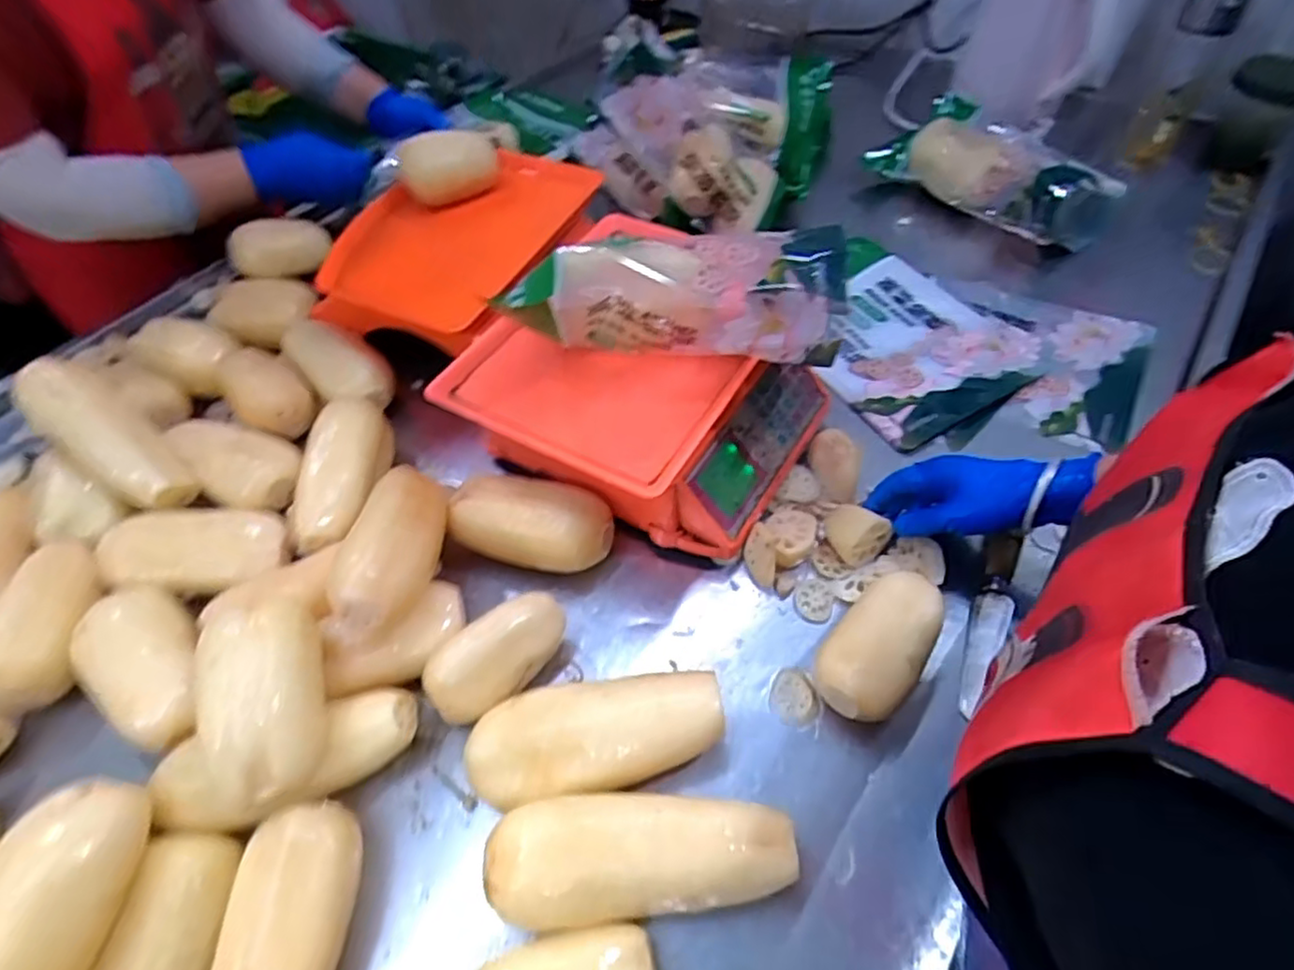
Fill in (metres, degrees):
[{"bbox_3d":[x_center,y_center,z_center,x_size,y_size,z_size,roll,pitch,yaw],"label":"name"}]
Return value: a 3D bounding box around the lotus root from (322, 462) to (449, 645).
[{"bbox_3d":[-0.198,0.046,0.532,0.067,0.063,0.162,11,55,12],"label":"lotus root"}]

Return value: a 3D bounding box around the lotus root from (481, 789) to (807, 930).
[{"bbox_3d":[-0.002,0.242,0.437,0.197,0.058,0.072,-4,53,1],"label":"lotus root"}]

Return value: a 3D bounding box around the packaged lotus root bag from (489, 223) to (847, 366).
[{"bbox_3d":[0.021,-0.152,0.540,0.260,0.091,0.111,3,54,6],"label":"packaged lotus root bag"}]

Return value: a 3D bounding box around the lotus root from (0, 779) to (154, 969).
[{"bbox_3d":[-0.358,0.248,0.401,0.070,0.059,0.132,6,54,8],"label":"lotus root"}]

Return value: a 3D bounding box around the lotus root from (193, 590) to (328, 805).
[{"bbox_3d":[-0.264,0.148,0.464,0.068,0.072,0.133,-19,55,-10],"label":"lotus root"}]

